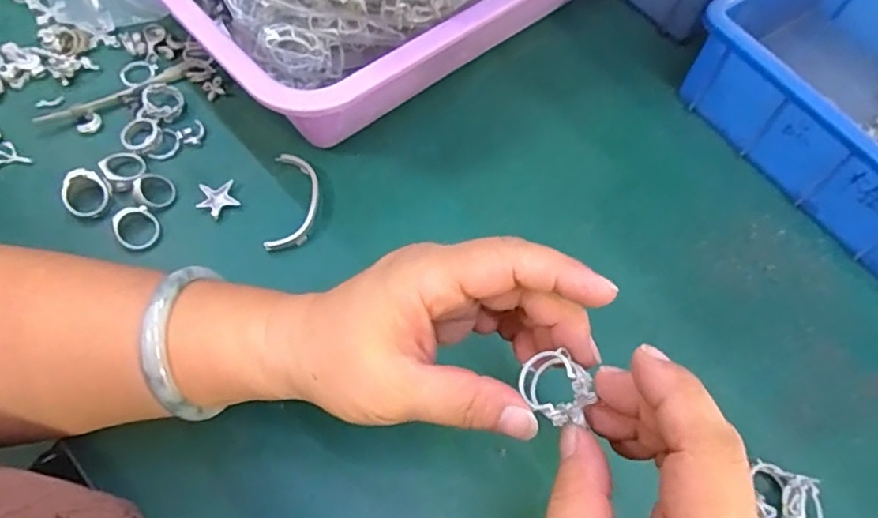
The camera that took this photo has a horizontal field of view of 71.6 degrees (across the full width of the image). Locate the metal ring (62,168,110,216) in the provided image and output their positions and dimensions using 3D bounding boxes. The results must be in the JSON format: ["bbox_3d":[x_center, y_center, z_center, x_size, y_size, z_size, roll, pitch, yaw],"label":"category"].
[{"bbox_3d":[-0.206,-0.039,0.353,0.024,0.015,0.025,2,64,-3],"label":"metal ring"}]

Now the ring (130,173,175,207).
[{"bbox_3d":[-0.168,-0.041,0.357,0.021,0.011,0.022,2,64,-3],"label":"ring"}]

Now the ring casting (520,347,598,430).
[{"bbox_3d":[0.044,0.048,0.226,0.021,0.009,0.028,-32,70,-14],"label":"ring casting"}]

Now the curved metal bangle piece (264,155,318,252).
[{"bbox_3d":[-0.086,-0.035,0.363,0.027,0.007,0.065,2,64,-3],"label":"curved metal bangle piece"}]

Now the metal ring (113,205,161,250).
[{"bbox_3d":[-0.173,-0.019,0.346,0.023,0.007,0.026,-25,69,-15],"label":"metal ring"}]

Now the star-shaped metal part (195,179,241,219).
[{"bbox_3d":[-0.132,-0.036,0.363,0.023,0.005,0.022,-21,68,-13],"label":"star-shaped metal part"}]

